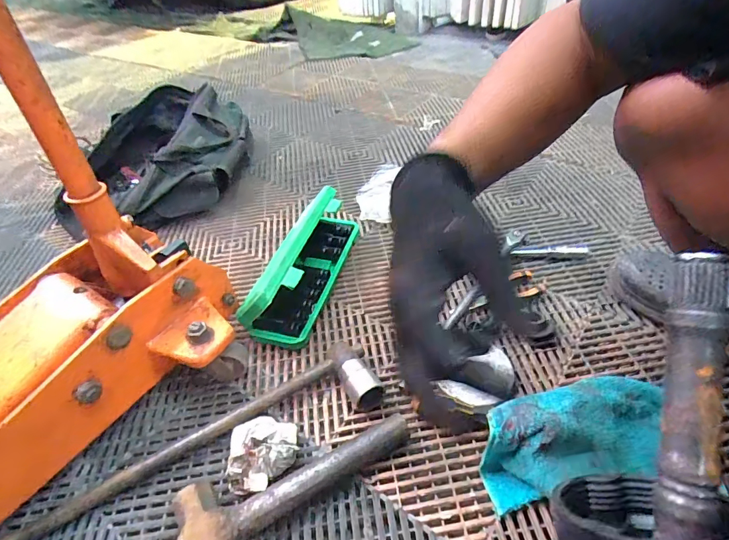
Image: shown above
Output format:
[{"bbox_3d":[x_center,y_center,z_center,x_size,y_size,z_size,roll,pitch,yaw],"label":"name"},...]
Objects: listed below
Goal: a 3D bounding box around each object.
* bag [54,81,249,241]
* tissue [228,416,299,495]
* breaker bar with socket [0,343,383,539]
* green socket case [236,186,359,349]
[{"bbox_3d":[-0.448,-0.257,0.949,0.342,0.151,0.400,-6,43,0],"label":"bag"},{"bbox_3d":[-0.121,0.205,0.490,0.078,0.070,0.092,-13,43,-8],"label":"tissue"},{"bbox_3d":[-0.201,0.209,0.519,0.458,0.047,0.096,-20,45,-15],"label":"breaker bar with socket"},{"bbox_3d":[-0.093,-0.017,0.689,0.090,0.108,0.287,10,45,16],"label":"green socket case"}]

